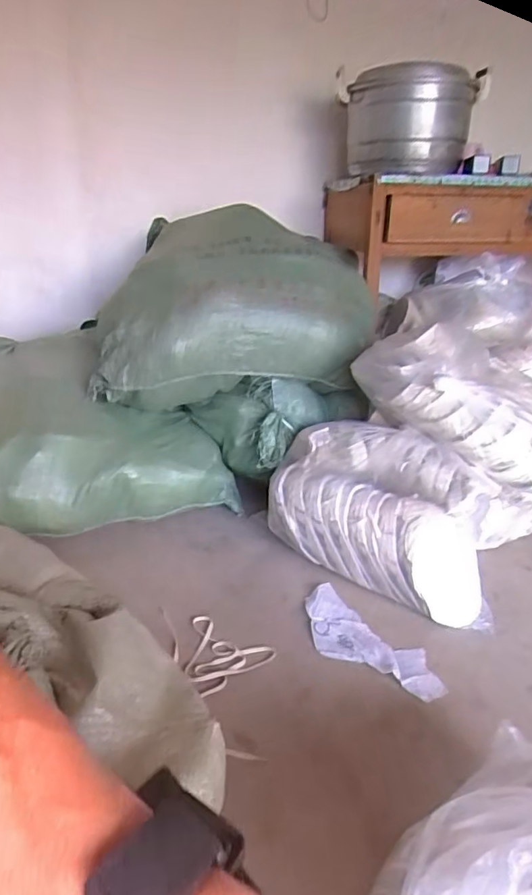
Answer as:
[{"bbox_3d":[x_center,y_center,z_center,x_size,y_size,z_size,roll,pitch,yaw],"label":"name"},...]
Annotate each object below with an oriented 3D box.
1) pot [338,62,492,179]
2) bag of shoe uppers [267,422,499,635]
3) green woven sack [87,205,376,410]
[{"bbox_3d":[0.394,-0.890,1.498,0.426,0.248,0.361,8,25,17],"label":"pot"},{"bbox_3d":[0.226,0.137,1.118,0.487,0.302,0.198,16,28,31],"label":"bag of shoe uppers"},{"bbox_3d":[-0.119,-0.381,1.476,0.682,0.416,0.524,-5,24,-12],"label":"green woven sack"}]

